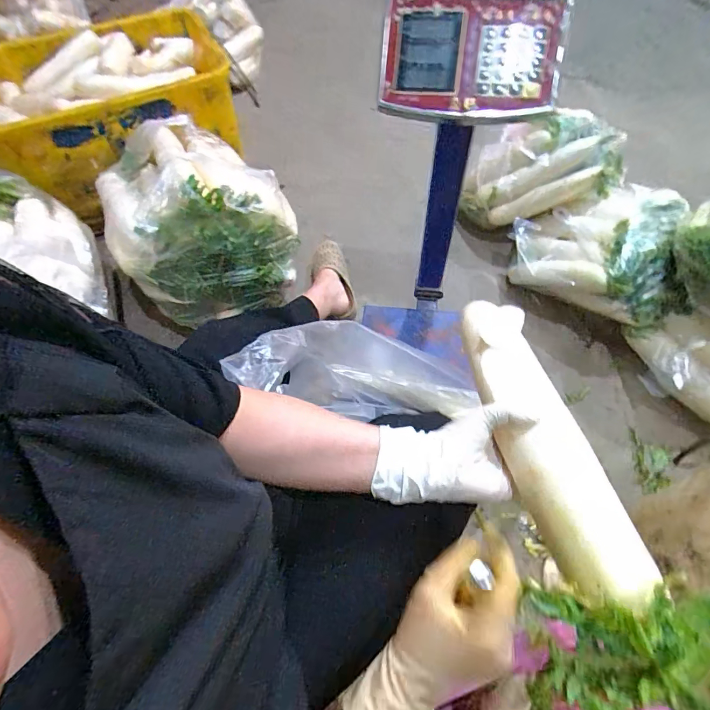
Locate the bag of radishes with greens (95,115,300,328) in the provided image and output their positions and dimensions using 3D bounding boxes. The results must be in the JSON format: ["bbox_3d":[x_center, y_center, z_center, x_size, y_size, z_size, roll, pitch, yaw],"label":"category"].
[{"bbox_3d":[-0.358,-0.319,0.897,0.360,0.260,0.404,-34,64,-17],"label":"bag of radishes with greens"}]

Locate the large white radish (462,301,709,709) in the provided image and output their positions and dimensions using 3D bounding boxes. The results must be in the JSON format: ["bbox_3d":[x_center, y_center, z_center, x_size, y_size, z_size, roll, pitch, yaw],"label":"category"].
[{"bbox_3d":[0.185,0.084,0.387,0.126,0.074,0.414,-6,50,-2],"label":"large white radish"}]

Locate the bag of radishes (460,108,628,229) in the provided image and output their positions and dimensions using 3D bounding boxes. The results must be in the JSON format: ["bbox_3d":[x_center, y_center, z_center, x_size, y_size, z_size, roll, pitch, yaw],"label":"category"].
[{"bbox_3d":[0.514,-0.488,1.107,0.392,0.258,0.192,15,61,10],"label":"bag of radishes"}]

